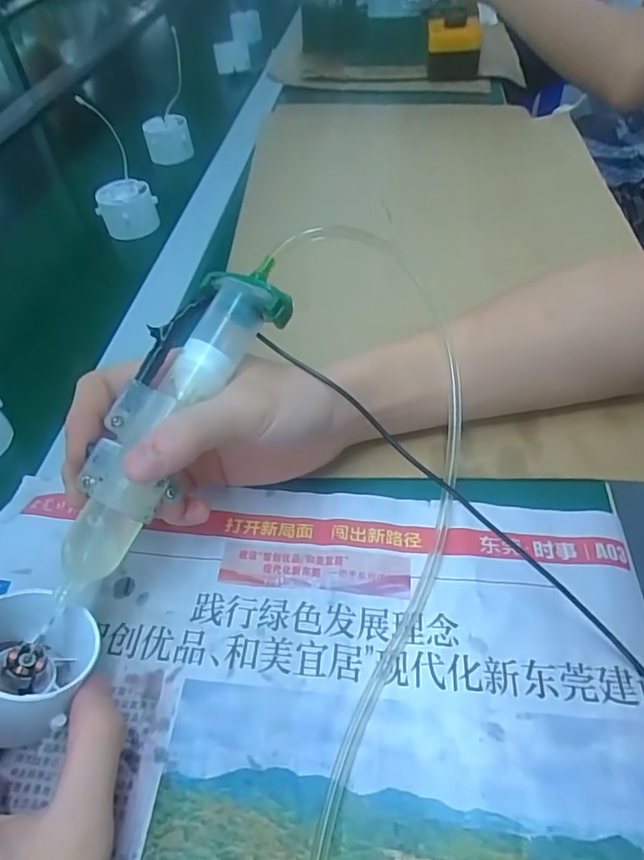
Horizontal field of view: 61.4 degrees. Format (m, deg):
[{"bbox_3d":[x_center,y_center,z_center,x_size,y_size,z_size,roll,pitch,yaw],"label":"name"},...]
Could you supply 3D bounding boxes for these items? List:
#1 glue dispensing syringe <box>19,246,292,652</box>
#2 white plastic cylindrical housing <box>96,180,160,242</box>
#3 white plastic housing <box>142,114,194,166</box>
[{"bbox_3d":[-0.071,0.007,0.251,0.047,0.038,0.177,21,74,18],"label":"glue dispensing syringe"},{"bbox_3d":[-0.194,-0.221,0.543,0.055,0.039,0.048,-16,51,-12],"label":"white plastic cylindrical housing"},{"bbox_3d":[-0.184,-0.347,0.650,0.053,0.040,0.045,-14,50,-11],"label":"white plastic housing"}]

